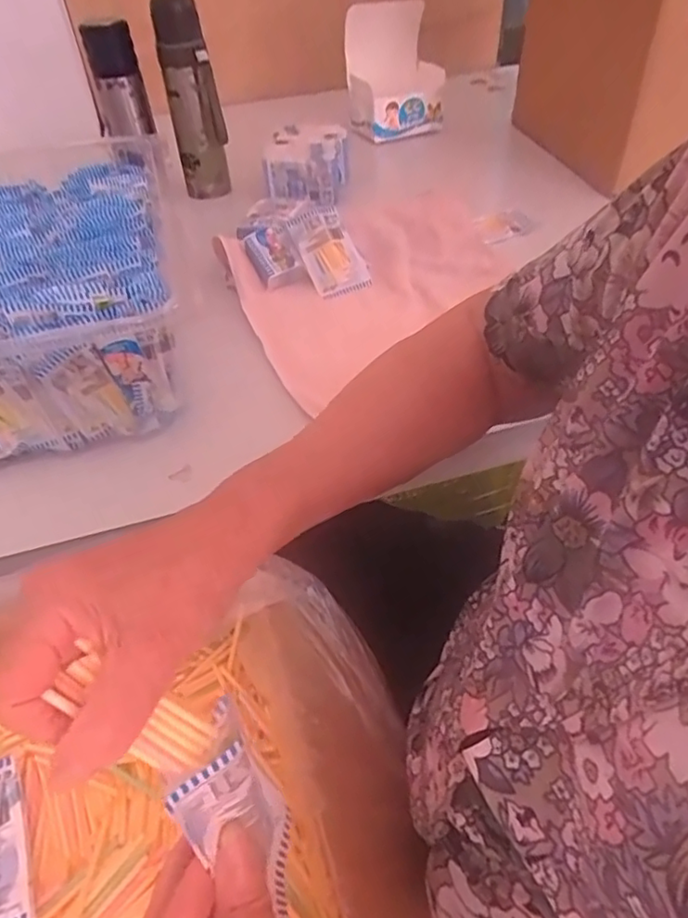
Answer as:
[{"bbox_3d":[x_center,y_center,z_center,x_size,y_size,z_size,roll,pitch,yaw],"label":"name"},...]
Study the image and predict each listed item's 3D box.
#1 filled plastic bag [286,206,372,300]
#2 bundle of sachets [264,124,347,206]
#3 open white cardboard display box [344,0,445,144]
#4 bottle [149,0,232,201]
[{"bbox_3d":[-0.016,-0.240,0.691,0.066,0.019,0.104,-22,88,-15],"label":"filled plastic bag"},{"bbox_3d":[-0.054,-0.442,0.892,0.111,0.067,0.152,1,45,4],"label":"bundle of sachets"},{"bbox_3d":[0.091,-0.664,1.023,0.154,0.179,0.115,-21,48,-17],"label":"open white cardboard display box"},{"bbox_3d":[-0.212,-0.500,0.844,0.072,0.241,0.079,-10,46,-7],"label":"bottle"}]

